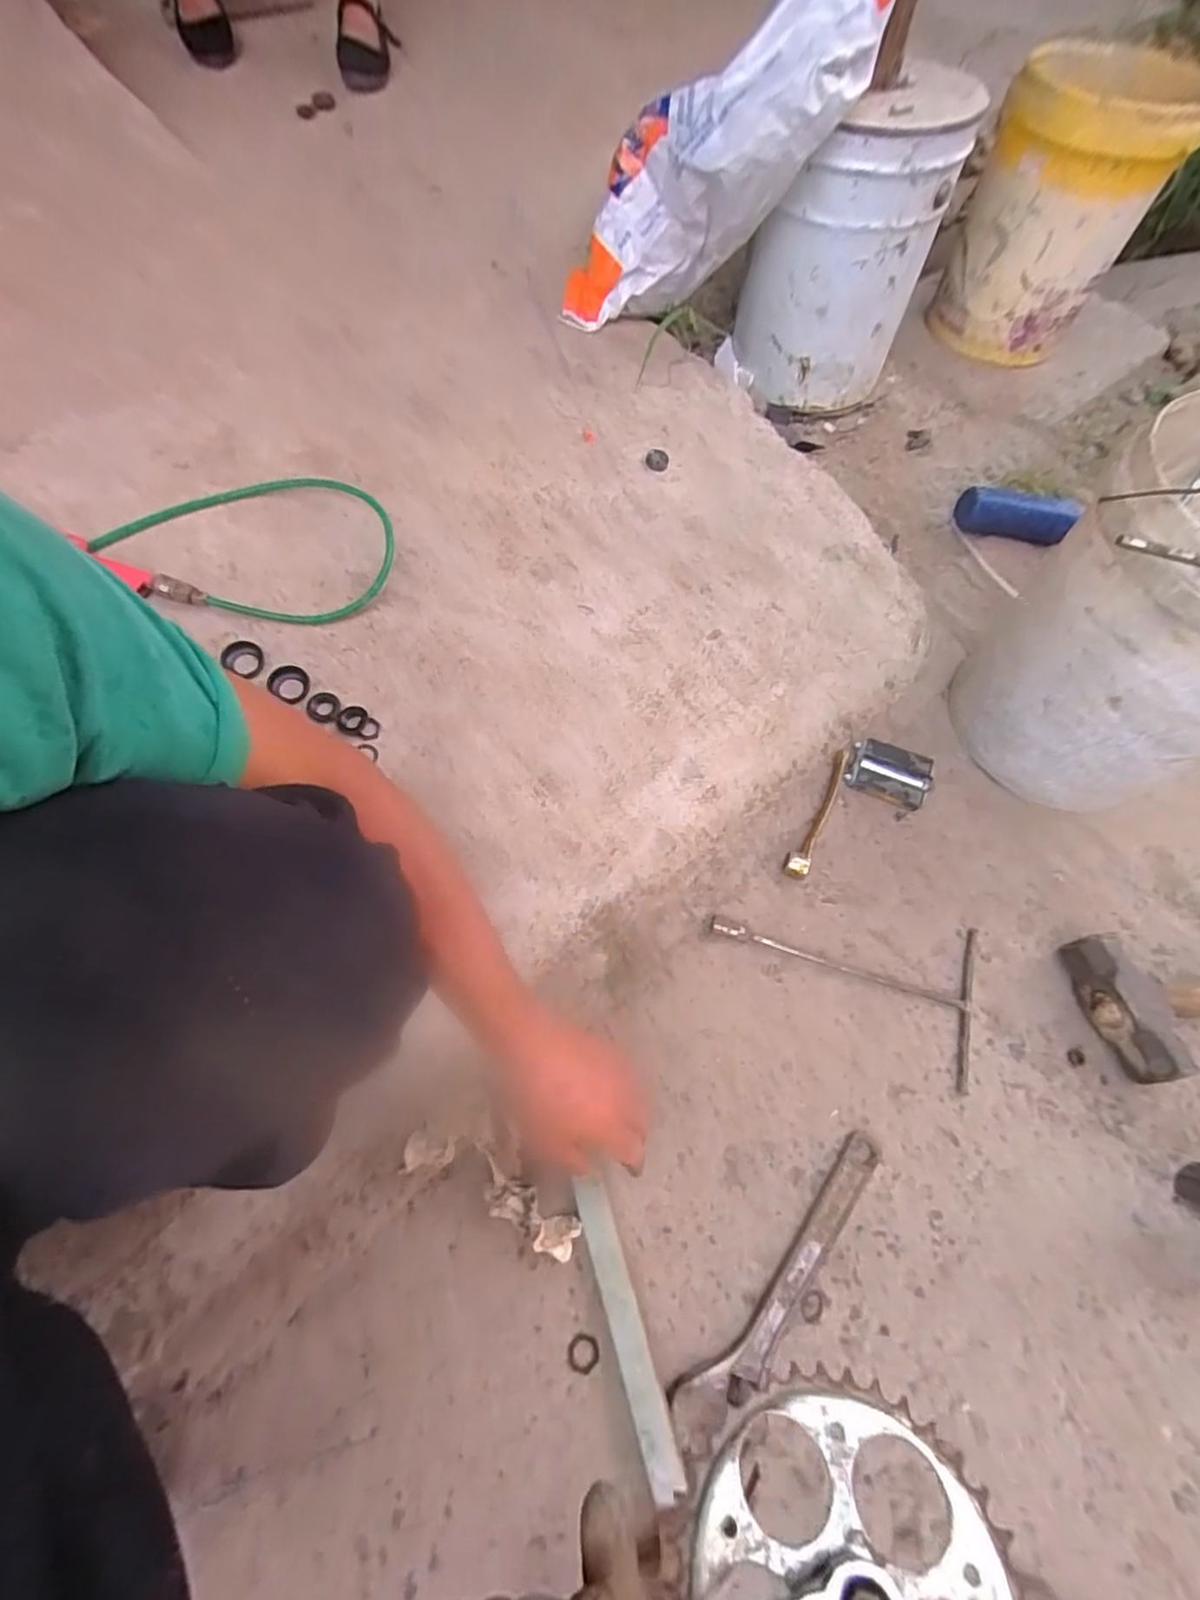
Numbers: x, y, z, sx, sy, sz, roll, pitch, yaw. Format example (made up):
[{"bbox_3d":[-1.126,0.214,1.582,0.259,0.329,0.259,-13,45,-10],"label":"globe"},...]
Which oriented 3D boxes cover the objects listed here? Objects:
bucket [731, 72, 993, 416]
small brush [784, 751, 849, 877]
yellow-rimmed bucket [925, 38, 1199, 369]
[{"bbox_3d":[0.371,-0.853,0.999,0.264,0.370,0.232,14,62,4],"label":"bucket"},{"bbox_3d":[0.266,0.015,0.770,0.026,0.024,0.186,27,63,11],"label":"small brush"},{"bbox_3d":[0.824,-1.075,1.180,0.294,0.378,0.327,22,62,8],"label":"yellow-rimmed bucket"}]

